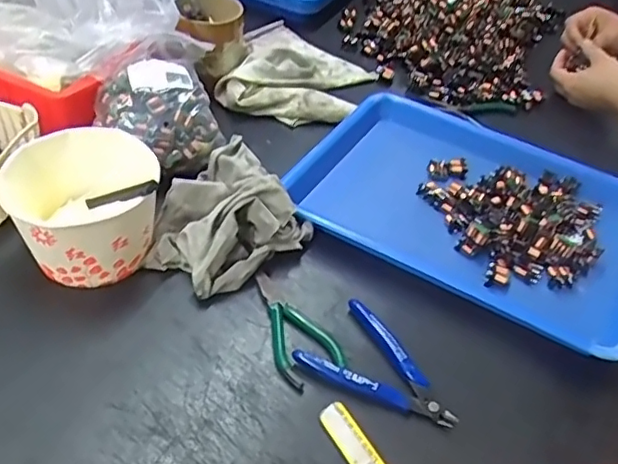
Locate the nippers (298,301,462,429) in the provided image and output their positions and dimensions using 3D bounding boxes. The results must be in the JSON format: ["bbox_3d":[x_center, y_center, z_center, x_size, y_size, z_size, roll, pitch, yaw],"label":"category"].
[{"bbox_3d":[0.060,0.099,0.455,0.121,0.015,0.073,24,45,16],"label":"nippers"}]

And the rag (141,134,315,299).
[{"bbox_3d":[-0.078,-0.015,0.527,0.142,0.067,0.124,-28,54,-32],"label":"rag"}]

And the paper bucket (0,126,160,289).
[{"bbox_3d":[-0.182,-0.016,0.488,0.115,0.097,0.104,-3,44,-12],"label":"paper bucket"}]

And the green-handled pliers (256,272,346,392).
[{"bbox_3d":[-0.012,0.074,0.477,0.052,0.011,0.107,-12,47,-20],"label":"green-handled pliers"}]

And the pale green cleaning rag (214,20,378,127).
[{"bbox_3d":[-0.009,-0.213,0.744,0.174,0.045,0.224,14,43,5],"label":"pale green cleaning rag"}]

